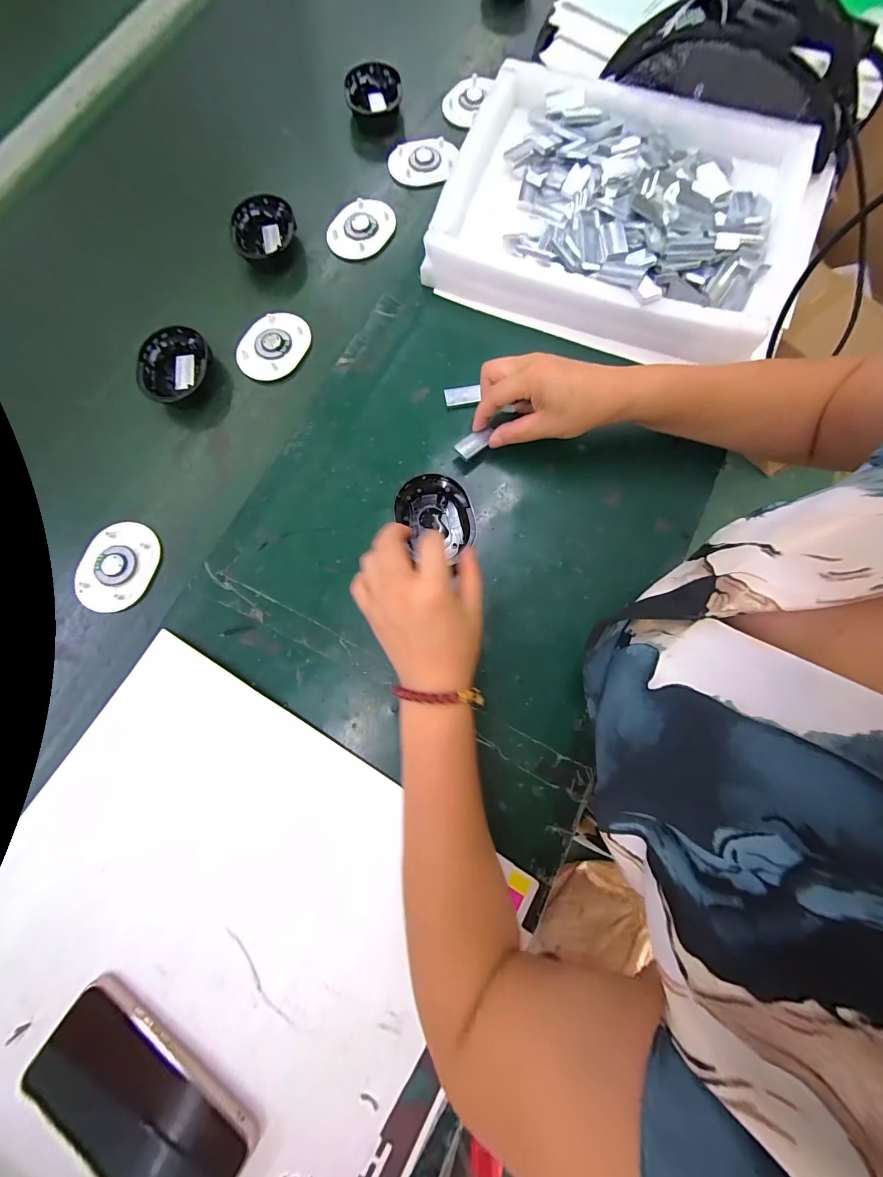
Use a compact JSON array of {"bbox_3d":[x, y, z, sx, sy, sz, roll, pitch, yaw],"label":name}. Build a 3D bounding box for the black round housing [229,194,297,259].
[{"bbox_3d":[-0.206,-0.413,0.444,0.070,0.026,0.083,-6,78,0],"label":"black round housing"}]

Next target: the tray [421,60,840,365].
[{"bbox_3d":[0.208,-0.412,0.420,0.401,0.053,0.296,21,79,5],"label":"tray"}]

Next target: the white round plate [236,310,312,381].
[{"bbox_3d":[-0.184,-0.269,0.419,0.067,0.007,0.086,32,80,7],"label":"white round plate"}]

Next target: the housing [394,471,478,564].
[{"bbox_3d":[-0.006,-0.068,0.363,0.074,0.022,0.076,2,78,1],"label":"housing"}]

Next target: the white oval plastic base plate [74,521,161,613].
[{"bbox_3d":[-0.316,-0.022,0.371,0.063,0.010,0.089,17,79,4],"label":"white oval plastic base plate"}]

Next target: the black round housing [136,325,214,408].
[{"bbox_3d":[-0.282,-0.233,0.407,0.067,0.024,0.089,-14,78,-2],"label":"black round housing"}]

